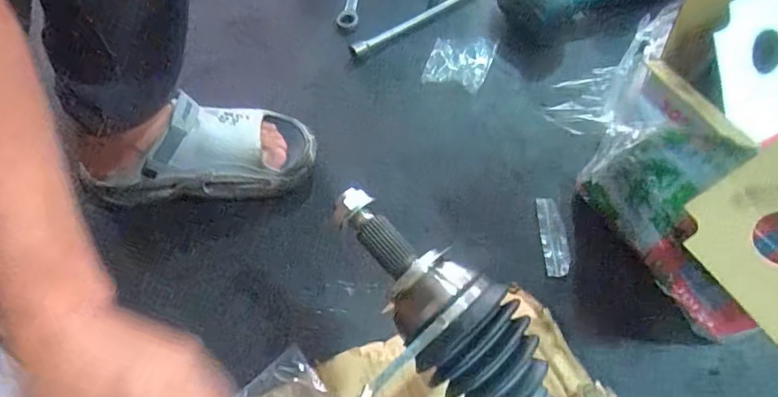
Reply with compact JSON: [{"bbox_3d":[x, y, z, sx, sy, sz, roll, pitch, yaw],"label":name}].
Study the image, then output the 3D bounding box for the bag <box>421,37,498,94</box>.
[{"bbox_3d":[0.098,-0.192,0.694,0.089,0.023,0.085,13,60,11],"label":"bag"}]

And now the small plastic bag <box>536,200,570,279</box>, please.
[{"bbox_3d":[0.190,0.046,0.569,0.030,0.014,0.097,-1,59,3],"label":"small plastic bag"}]

